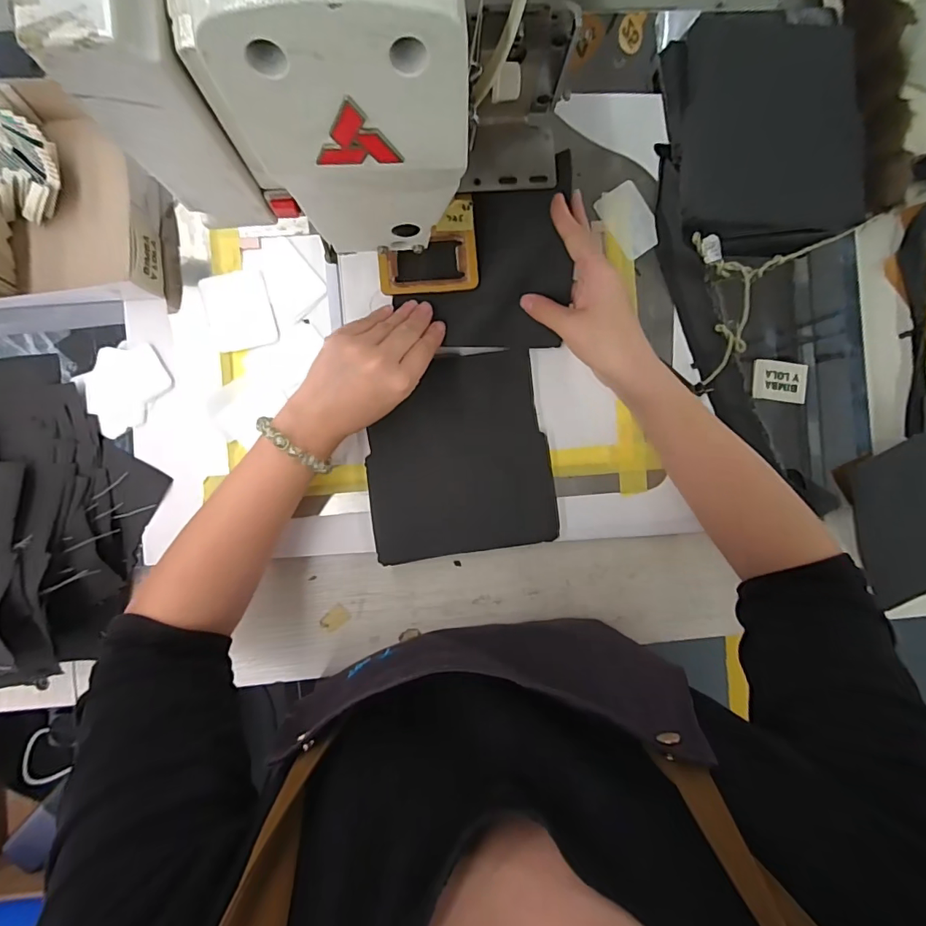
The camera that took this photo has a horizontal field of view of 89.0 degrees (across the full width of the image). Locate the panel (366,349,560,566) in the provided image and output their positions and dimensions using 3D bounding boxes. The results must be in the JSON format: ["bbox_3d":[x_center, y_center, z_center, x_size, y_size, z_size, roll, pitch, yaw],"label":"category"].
[{"bbox_3d":[-0.004,-0.006,0.405,0.154,0.009,0.163,-8,92,-2],"label":"panel"}]

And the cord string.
[{"bbox_3d":[0.271,-0.189,0.419,0.238,0.023,0.104,-42,92,-3],"label":"cord string"}]

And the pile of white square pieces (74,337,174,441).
[{"bbox_3d":[-0.283,-0.065,0.393,0.072,0.005,0.063,-36,92,-4],"label":"pile of white square pieces"}]

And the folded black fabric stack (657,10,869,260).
[{"bbox_3d":[0.257,-0.272,0.401,0.157,0.055,0.179,-6,90,-4],"label":"folded black fabric stack"}]

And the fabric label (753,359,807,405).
[{"bbox_3d":[0.288,-0.074,0.425,0.047,0.004,0.035,6,89,-4],"label":"fabric label"}]

